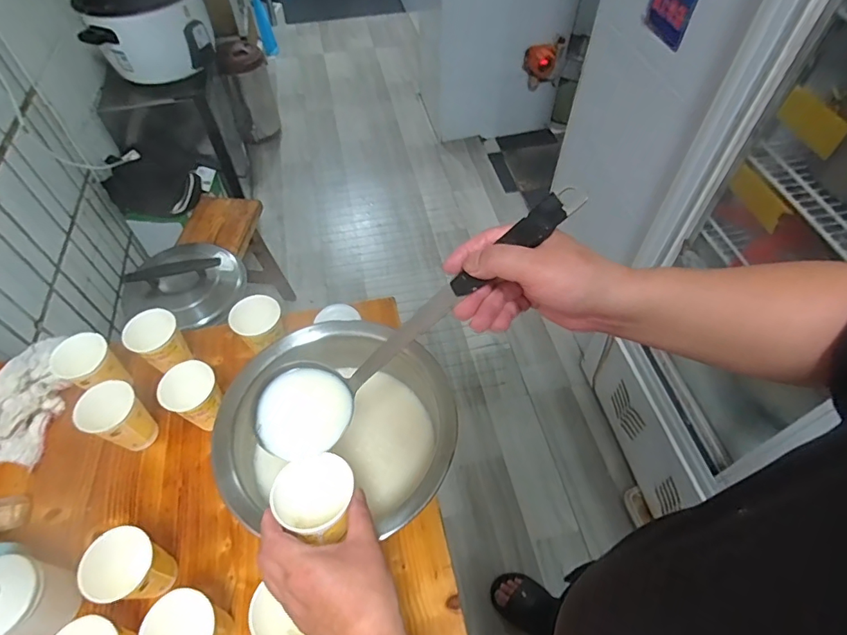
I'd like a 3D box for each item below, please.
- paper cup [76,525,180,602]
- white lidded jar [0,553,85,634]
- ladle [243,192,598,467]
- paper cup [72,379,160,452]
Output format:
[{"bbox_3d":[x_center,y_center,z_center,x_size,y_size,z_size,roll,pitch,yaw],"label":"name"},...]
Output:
[{"bbox_3d":[-0.356,0.308,0.585,0.071,0.095,0.074,0,54,0],"label":"paper cup"},{"bbox_3d":[-0.468,0.332,0.557,0.077,0.103,0.084,0,54,0],"label":"white lidded jar"},{"bbox_3d":[-0.019,0.006,0.406,0.342,0.076,0.076,-41,51,26],"label":"ladle"},{"bbox_3d":[-0.440,0.151,0.697,0.067,0.109,0.074,28,58,19],"label":"paper cup"}]

